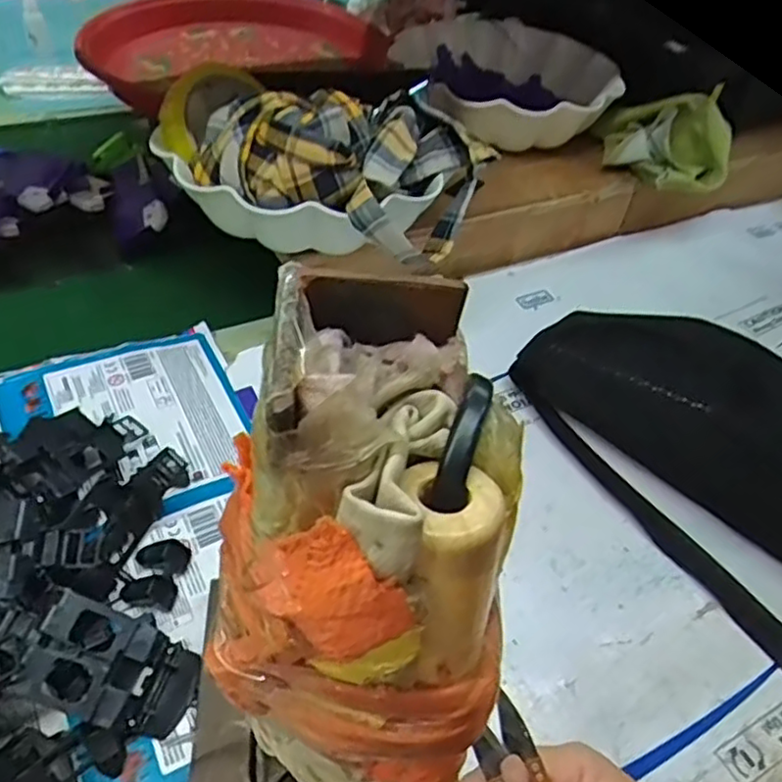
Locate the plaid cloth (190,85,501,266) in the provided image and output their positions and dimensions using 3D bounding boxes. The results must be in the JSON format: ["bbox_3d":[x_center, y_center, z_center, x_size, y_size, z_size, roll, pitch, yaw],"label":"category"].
[{"bbox_3d":[-0.035,-0.166,0.472,0.193,0.070,0.132,15,46,7],"label":"plaid cloth"}]

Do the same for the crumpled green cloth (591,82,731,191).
[{"bbox_3d":[0.266,-0.247,0.655,0.123,0.064,0.130,19,46,11],"label":"crumpled green cloth"}]

